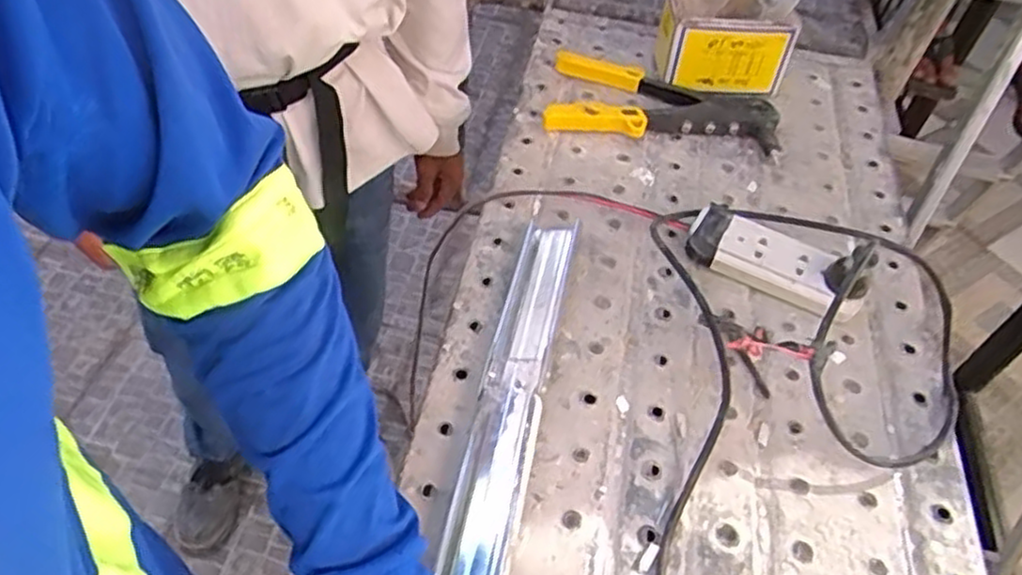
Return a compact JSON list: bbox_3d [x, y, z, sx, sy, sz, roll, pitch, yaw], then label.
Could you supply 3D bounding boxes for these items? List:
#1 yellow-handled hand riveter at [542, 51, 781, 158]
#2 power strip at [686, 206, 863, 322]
[{"bbox_3d":[0.162,-0.206,0.805,0.239,0.034,0.131,6,50,-1],"label":"yellow-handled hand riveter"},{"bbox_3d":[0.233,-0.021,0.660,0.151,0.032,0.056,25,52,15],"label":"power strip"}]

